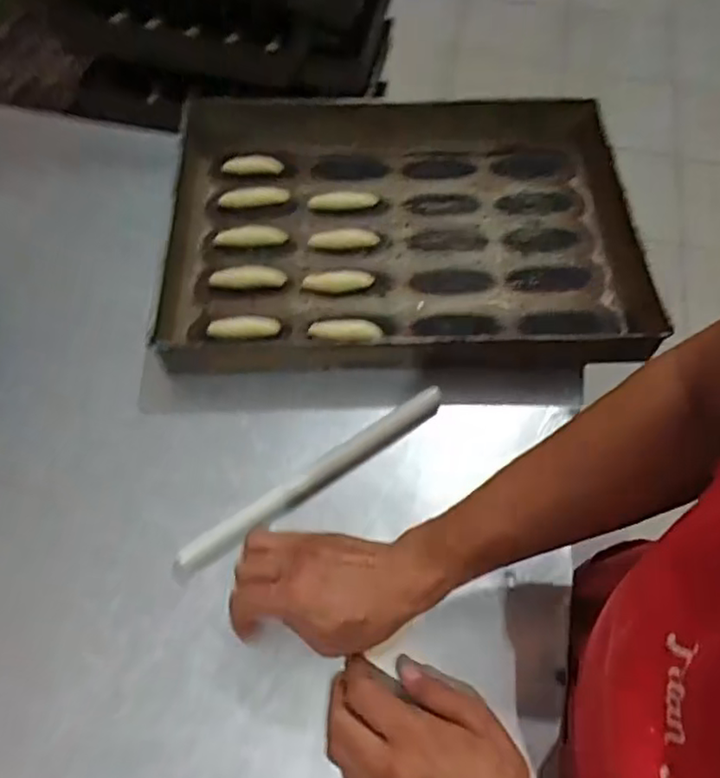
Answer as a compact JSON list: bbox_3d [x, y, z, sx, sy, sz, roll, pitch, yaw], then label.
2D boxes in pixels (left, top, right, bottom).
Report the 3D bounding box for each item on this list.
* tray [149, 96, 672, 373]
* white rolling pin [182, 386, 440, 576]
[{"bbox_3d":[0.055,-0.190,0.735,0.538,0.047,0.386,1,60,-2],"label":"tray"},{"bbox_3d":[-0.040,0.078,0.584,0.274,0.029,0.023,-32,66,-18],"label":"white rolling pin"}]

